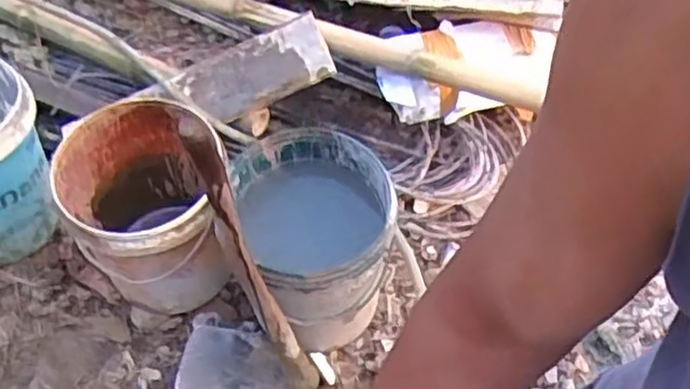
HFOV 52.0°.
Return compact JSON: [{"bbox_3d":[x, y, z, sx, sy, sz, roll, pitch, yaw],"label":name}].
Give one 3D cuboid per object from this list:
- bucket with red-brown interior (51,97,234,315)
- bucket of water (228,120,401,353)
[{"bbox_3d":[-0.365,0.036,1.396,0.302,0.363,0.329,0,55,0],"label":"bucket with red-brown interior"},{"bbox_3d":[-0.040,0.087,1.338,0.267,0.297,0.303,-16,57,-11],"label":"bucket of water"}]

